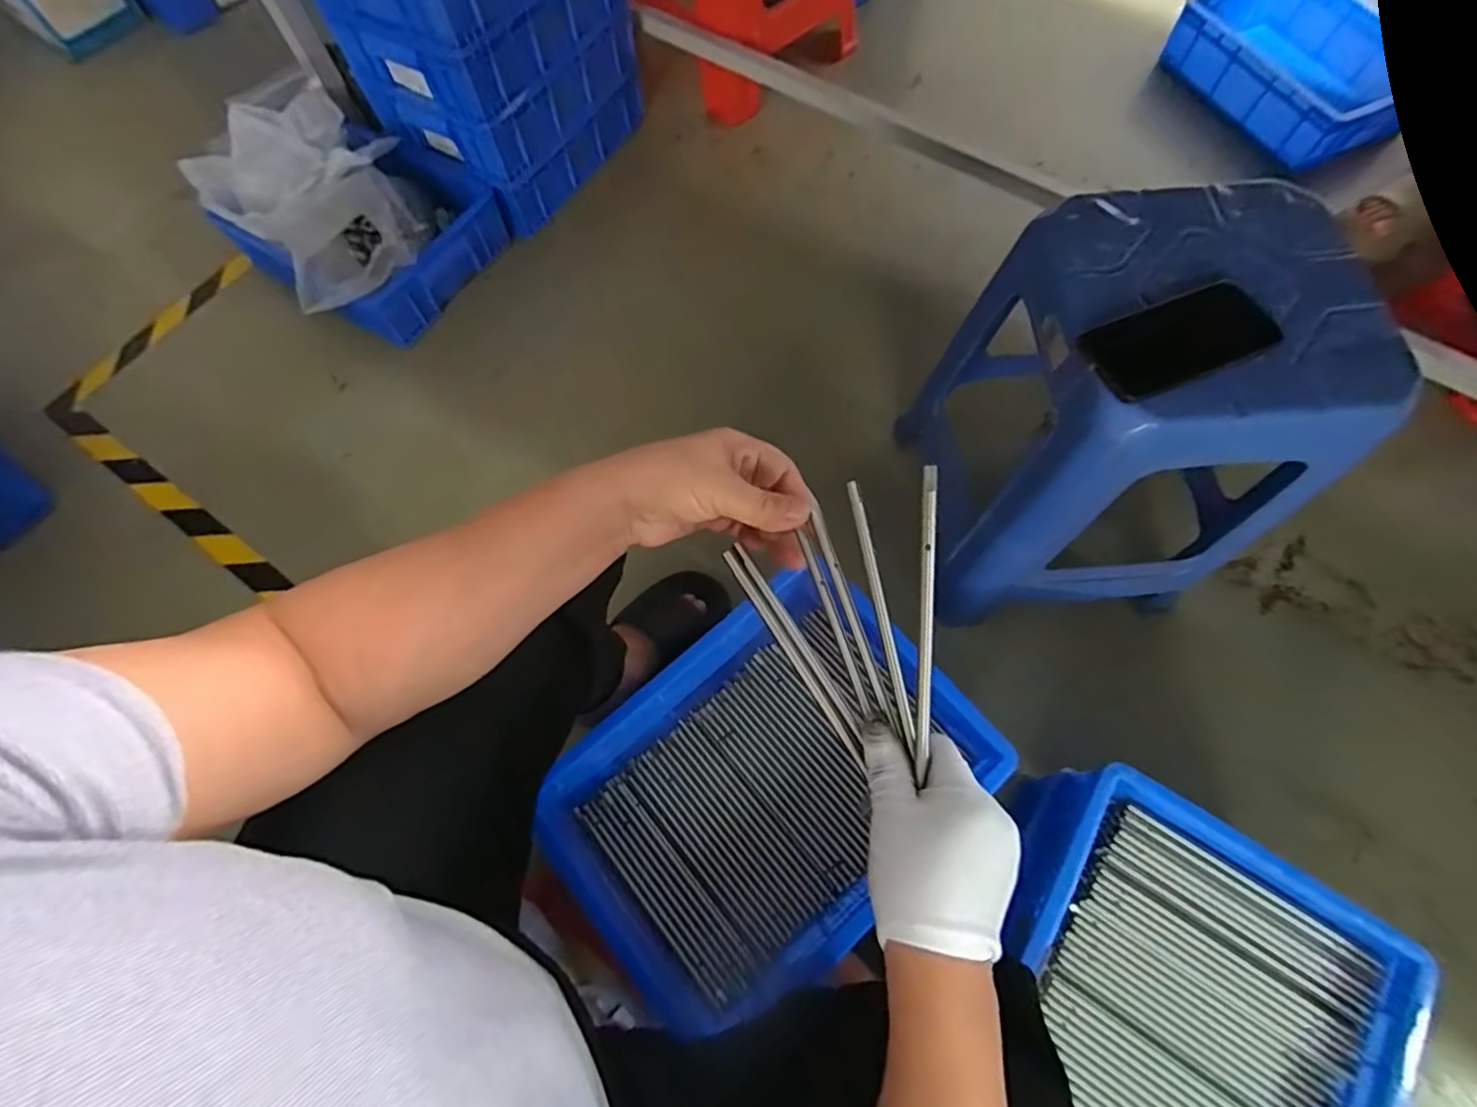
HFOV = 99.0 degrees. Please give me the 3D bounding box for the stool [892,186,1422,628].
[{"bbox_3d":[0.417,-0.130,0.723,0.307,0.397,0.295,-6,68,-1],"label":"stool"}]

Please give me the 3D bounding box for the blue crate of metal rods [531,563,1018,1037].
[{"bbox_3d":[0.017,0.254,0.668,0.423,0.108,0.306,-38,72,-13],"label":"blue crate of metal rods"}]

